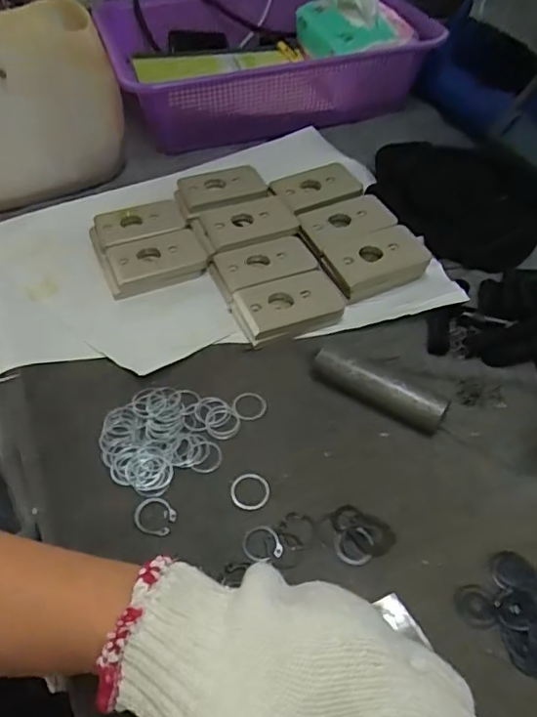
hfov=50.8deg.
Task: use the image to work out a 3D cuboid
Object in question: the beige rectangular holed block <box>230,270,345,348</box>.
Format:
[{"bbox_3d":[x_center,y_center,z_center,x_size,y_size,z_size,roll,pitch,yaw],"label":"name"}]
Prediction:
[{"bbox_3d":[0.015,-0.040,0.448,0.080,0.019,0.050,-18,50,-13],"label":"beige rectangular holed block"}]

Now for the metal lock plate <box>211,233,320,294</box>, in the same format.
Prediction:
[{"bbox_3d":[-0.002,-0.081,0.476,0.077,0.006,0.049,-18,50,-13],"label":"metal lock plate"}]

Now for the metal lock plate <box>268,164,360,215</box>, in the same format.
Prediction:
[{"bbox_3d":[0.047,-0.160,0.533,0.078,0.007,0.056,-22,51,-17],"label":"metal lock plate"}]

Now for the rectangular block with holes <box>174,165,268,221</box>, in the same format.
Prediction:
[{"bbox_3d":[-0.045,-0.158,0.531,0.081,0.015,0.052,-11,49,-7],"label":"rectangular block with holes"}]

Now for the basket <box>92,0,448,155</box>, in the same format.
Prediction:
[{"bbox_3d":[-0.022,-0.371,0.660,0.313,0.102,0.274,-20,51,-15],"label":"basket"}]

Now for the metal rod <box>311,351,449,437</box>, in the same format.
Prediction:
[{"bbox_3d":[0.073,0.022,0.384,0.092,0.025,0.017,21,53,19],"label":"metal rod"}]

